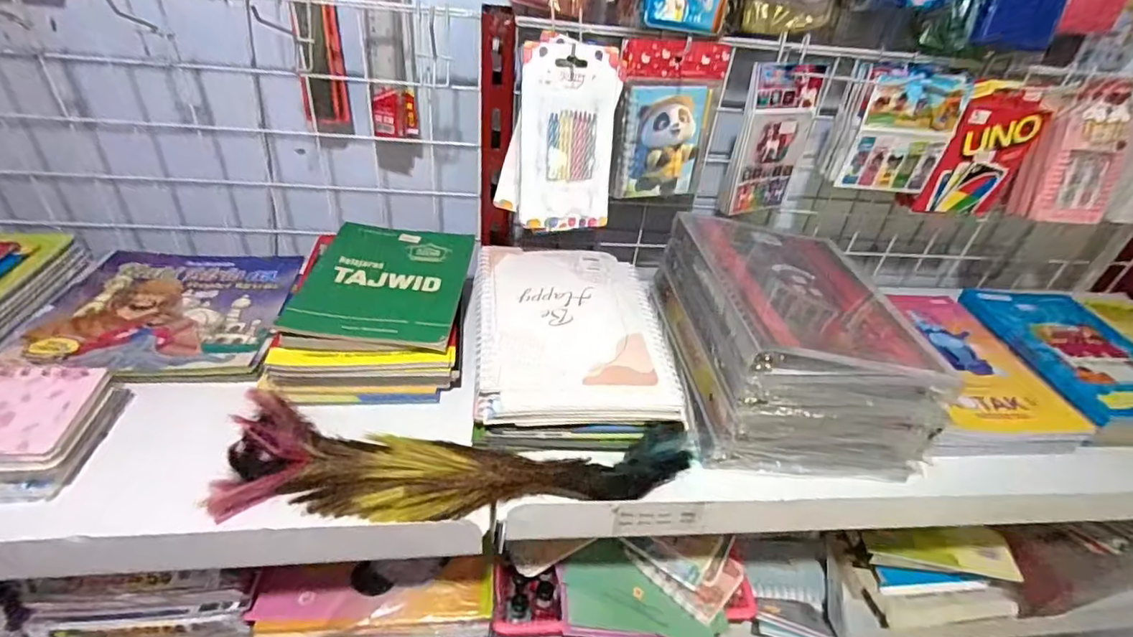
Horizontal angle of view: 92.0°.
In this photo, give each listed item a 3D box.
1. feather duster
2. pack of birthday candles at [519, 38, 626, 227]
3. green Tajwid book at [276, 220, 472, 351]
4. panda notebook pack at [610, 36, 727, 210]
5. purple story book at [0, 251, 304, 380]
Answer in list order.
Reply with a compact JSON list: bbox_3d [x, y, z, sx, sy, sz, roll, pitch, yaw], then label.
[{"bbox_3d":[-0.074,0.106,0.406,0.339,0.047,0.086,5,36,-2],"label":"feather duster"},{"bbox_3d":[0.004,-0.161,0.494,0.089,0.157,0.007,-5,24,-18],"label":"pack of birthday candles"},{"bbox_3d":[-0.166,-0.037,0.513,0.135,0.015,0.178,6,36,-7],"label":"green Tajwid book"},{"bbox_3d":[0.097,-0.186,0.535,0.105,0.151,0.013,-3,32,-13],"label":"panda notebook pack"},{"bbox_3d":[-0.379,-0.011,0.527,0.193,0.012,0.196,-2,36,-11],"label":"purple story book"}]

